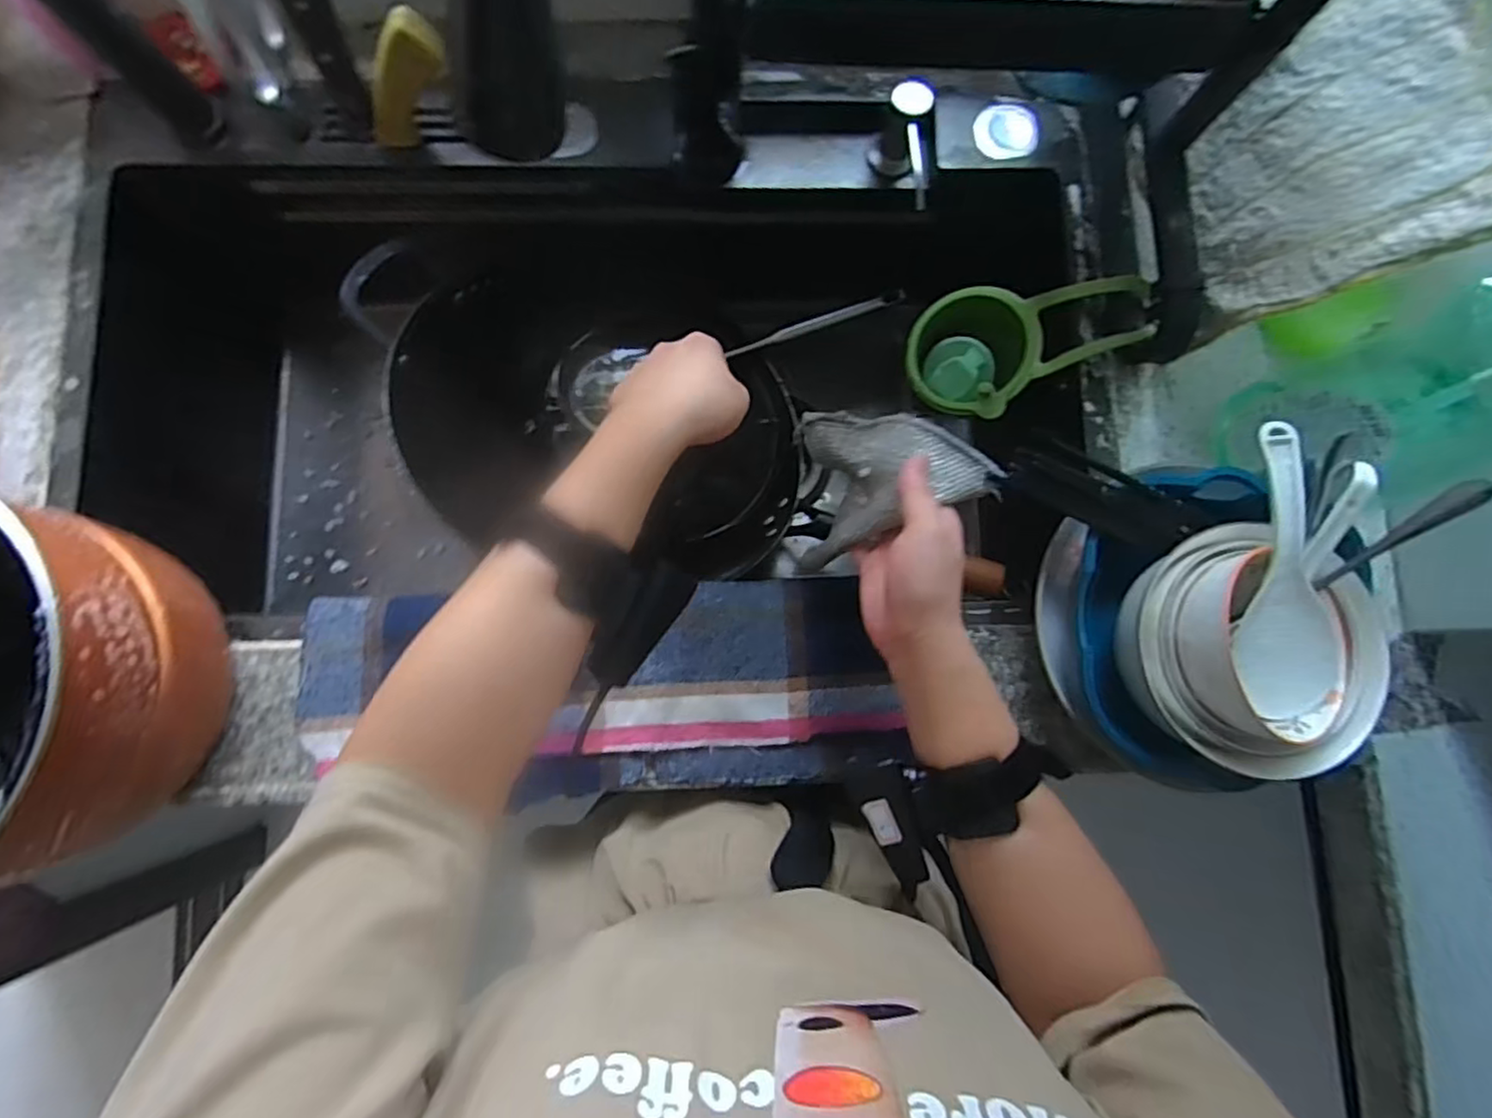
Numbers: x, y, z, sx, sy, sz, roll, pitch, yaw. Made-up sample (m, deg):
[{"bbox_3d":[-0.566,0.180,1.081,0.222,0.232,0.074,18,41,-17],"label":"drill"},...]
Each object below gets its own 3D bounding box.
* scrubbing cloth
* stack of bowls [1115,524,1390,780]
[{"bbox_3d":[0.097,-0.055,0.438,0.106,0.095,0.106,-1,83,-4],"label":"scrubbing cloth"},{"bbox_3d":[0.311,0.060,0.415,0.147,0.080,0.137,20,82,-1],"label":"stack of bowls"}]

